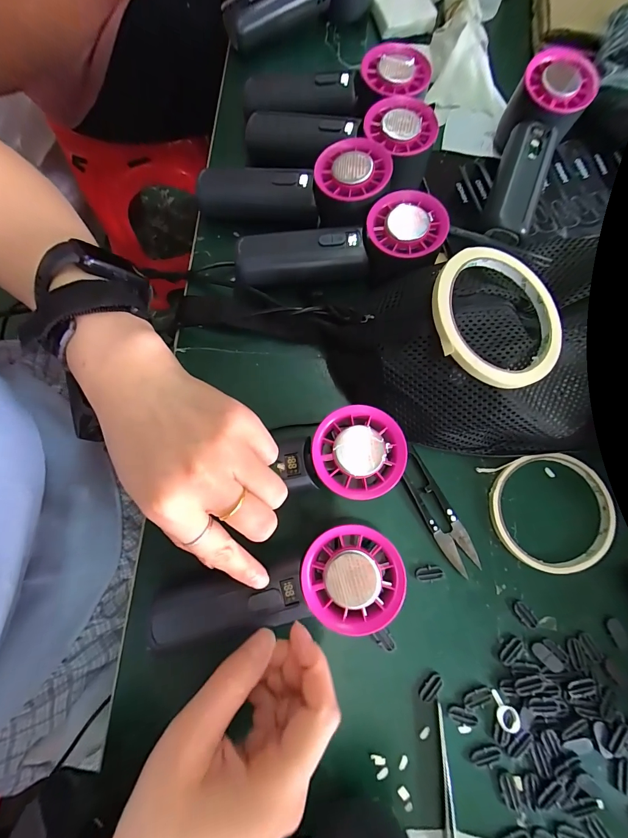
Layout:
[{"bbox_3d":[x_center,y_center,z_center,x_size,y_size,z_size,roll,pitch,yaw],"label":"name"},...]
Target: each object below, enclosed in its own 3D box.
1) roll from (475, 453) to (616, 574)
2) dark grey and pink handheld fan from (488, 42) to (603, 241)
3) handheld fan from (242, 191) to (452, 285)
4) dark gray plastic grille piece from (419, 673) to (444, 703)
[{"bbox_3d":[0.177,0.067,0.253,0.090,0.007,0.082,0,77,-2],"label":"roll"},{"bbox_3d":[0.176,-0.218,0.289,0.053,0.057,0.161,23,77,4],"label":"dark grey and pink handheld fan"},{"bbox_3d":[0.018,-0.128,0.267,0.152,0.053,0.057,-5,77,-3],"label":"handheld fan"},{"bbox_3d":[0.077,0.177,0.226,0.019,0.004,0.009,-42,82,-10],"label":"dark gray plastic grille piece"}]

